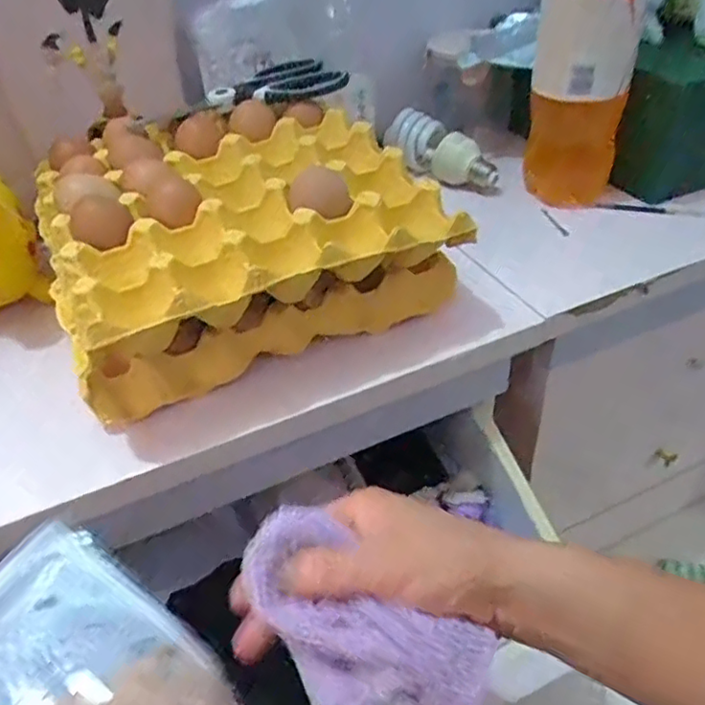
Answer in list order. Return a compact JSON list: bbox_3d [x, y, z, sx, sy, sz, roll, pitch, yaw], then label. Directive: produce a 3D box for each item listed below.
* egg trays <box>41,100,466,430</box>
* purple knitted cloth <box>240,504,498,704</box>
[{"bbox_3d":[-0.094,-0.094,0.506,0.279,0.111,0.269,-21,43,-18],"label":"egg trays"},{"bbox_3d":[0.004,0.119,0.270,0.118,0.020,0.063,36,51,6],"label":"purple knitted cloth"}]

